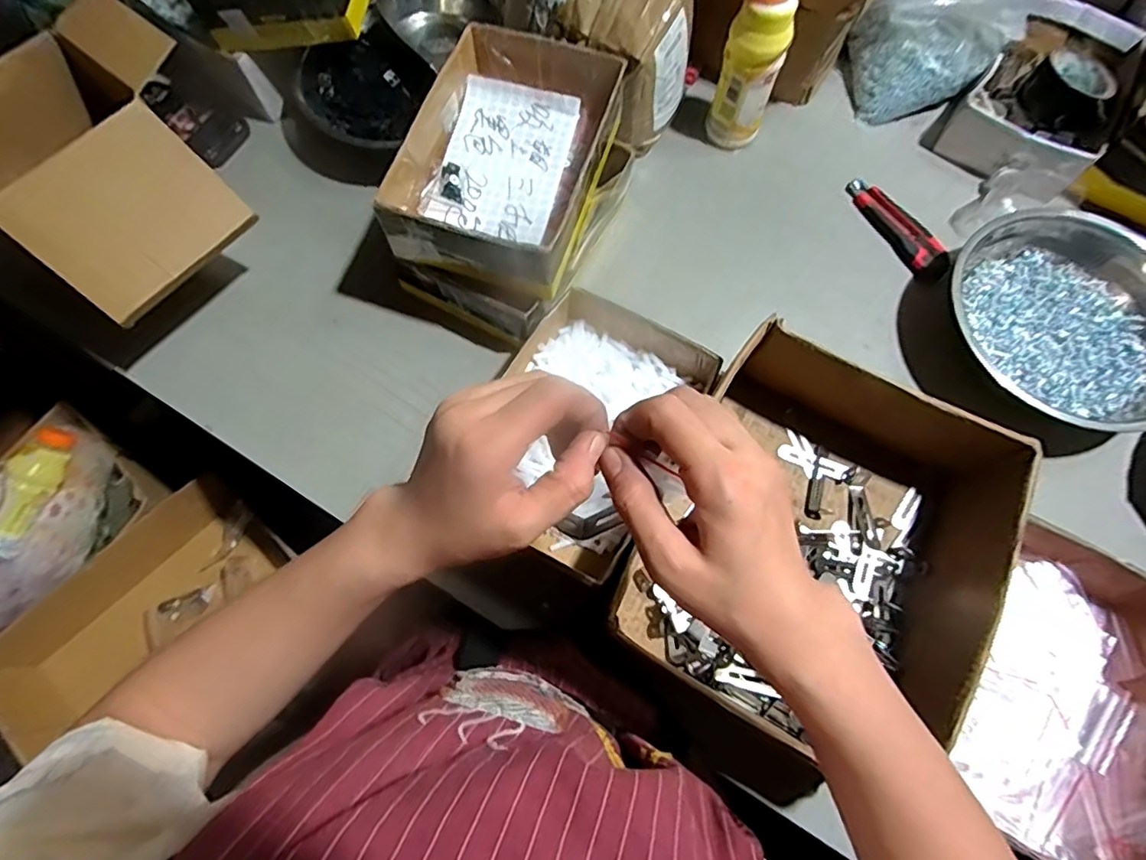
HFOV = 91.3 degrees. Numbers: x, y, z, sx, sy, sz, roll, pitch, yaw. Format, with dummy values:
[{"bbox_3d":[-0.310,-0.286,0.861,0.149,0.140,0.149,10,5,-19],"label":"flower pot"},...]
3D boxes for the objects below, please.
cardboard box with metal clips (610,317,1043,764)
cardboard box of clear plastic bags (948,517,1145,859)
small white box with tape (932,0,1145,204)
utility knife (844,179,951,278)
[{"bbox_3d":[0.211,0.102,0.500,0.251,0.125,0.293,29,73,9],"label":"cardboard box with metal clips"},{"bbox_3d":[0.421,0.230,0.489,0.138,0.069,0.260,29,73,9],"label":"cardboard box of clear plastic bags"},{"bbox_3d":[0.601,-0.426,0.726,0.161,0.085,0.256,33,74,11],"label":"small white box with tape"},{"bbox_3d":[0.390,-0.246,0.679,0.038,0.026,0.156,-28,73,-10],"label":"utility knife"}]

